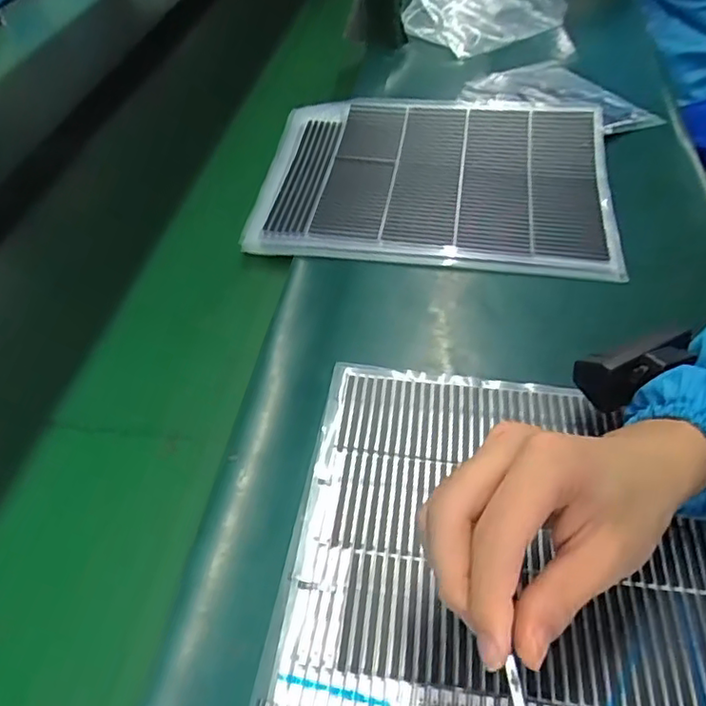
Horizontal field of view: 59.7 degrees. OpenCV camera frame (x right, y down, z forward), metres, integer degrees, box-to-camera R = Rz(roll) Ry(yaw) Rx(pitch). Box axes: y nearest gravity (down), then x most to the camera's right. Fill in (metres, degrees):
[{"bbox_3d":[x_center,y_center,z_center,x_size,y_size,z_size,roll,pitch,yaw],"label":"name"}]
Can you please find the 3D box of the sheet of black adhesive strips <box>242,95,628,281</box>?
[{"bbox_3d":[0.074,-0.171,0.568,0.308,0.022,0.237,6,49,6],"label":"sheet of black adhesive strips"}]

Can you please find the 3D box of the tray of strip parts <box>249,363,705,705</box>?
[{"bbox_3d":[0.075,0.133,0.318,0.235,0.006,0.305,5,49,6],"label":"tray of strip parts"}]

